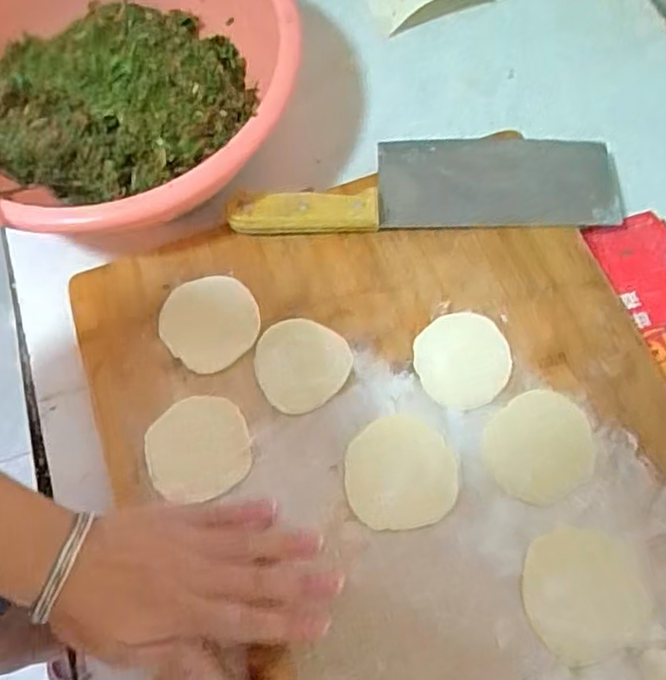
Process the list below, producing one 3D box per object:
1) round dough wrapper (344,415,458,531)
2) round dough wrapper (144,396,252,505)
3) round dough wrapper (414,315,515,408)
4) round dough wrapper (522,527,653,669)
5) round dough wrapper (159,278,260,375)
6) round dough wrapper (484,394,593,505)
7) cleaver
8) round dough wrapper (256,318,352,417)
[{"bbox_3d":[0.044,0.085,0.437,0.069,0.005,0.070,-1,66,3],"label":"round dough wrapper"},{"bbox_3d":[-0.090,0.071,0.449,0.067,0.005,0.065,-1,66,3],"label":"round dough wrapper"},{"bbox_3d":[0.089,0.013,0.461,0.063,0.004,0.066,-1,66,3],"label":"round dough wrapper"},{"bbox_3d":[0.149,0.149,0.400,0.070,0.004,0.070,-1,66,3],"label":"round dough wrapper"},{"bbox_3d":[-0.088,-0.015,0.484,0.067,0.005,0.069,-1,66,3],"label":"round dough wrapper"},{"bbox_3d":[0.133,0.067,0.436,0.064,0.004,0.071,33,72,17],"label":"round dough wrapper"},{"bbox_3d":[0.069,-0.117,0.510,0.277,0.023,0.079,0,66,4],"label":"cleaver"},{"bbox_3d":[-0.022,0.014,0.467,0.063,0.004,0.063,-1,66,3],"label":"round dough wrapper"}]

